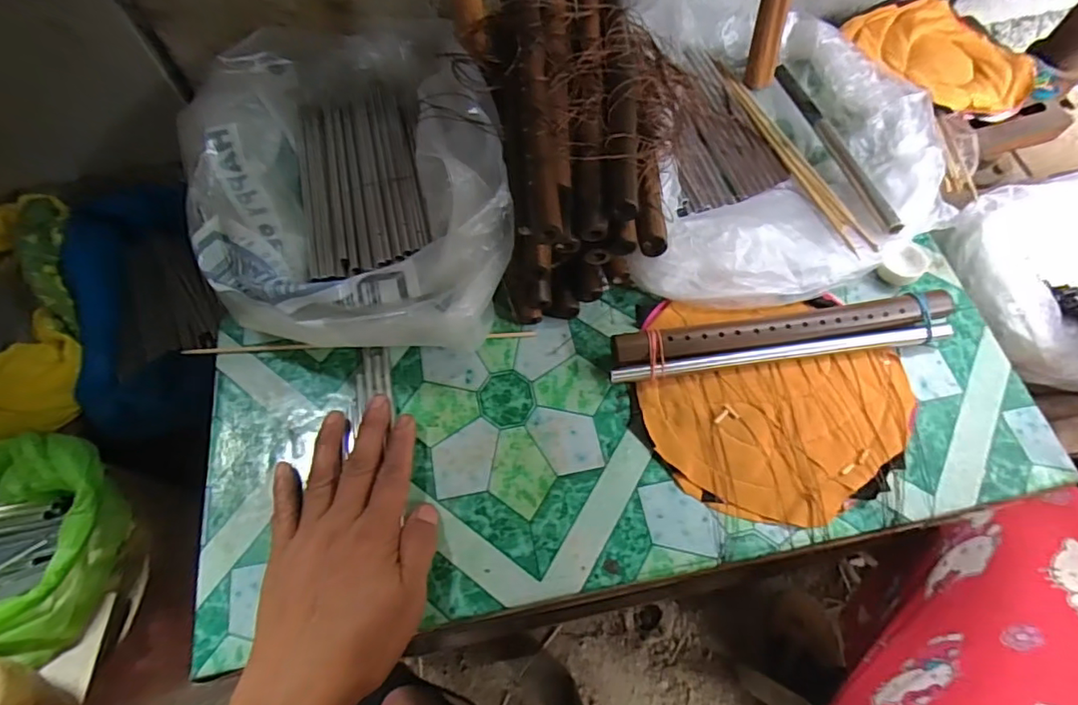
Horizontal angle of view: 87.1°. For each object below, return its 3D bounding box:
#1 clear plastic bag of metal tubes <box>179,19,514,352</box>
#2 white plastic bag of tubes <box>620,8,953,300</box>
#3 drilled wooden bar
[{"bbox_3d":[-0.145,-0.138,0.419,0.235,0.094,0.309,-6,64,-2],"label":"clear plastic bag of metal tubes"},{"bbox_3d":[0.194,-0.181,0.445,0.230,0.050,0.297,2,64,2],"label":"white plastic bag of tubes"},{"bbox_3d":[0.167,-0.016,0.387,0.233,0.019,0.023,-8,64,-3],"label":"drilled wooden bar"}]

